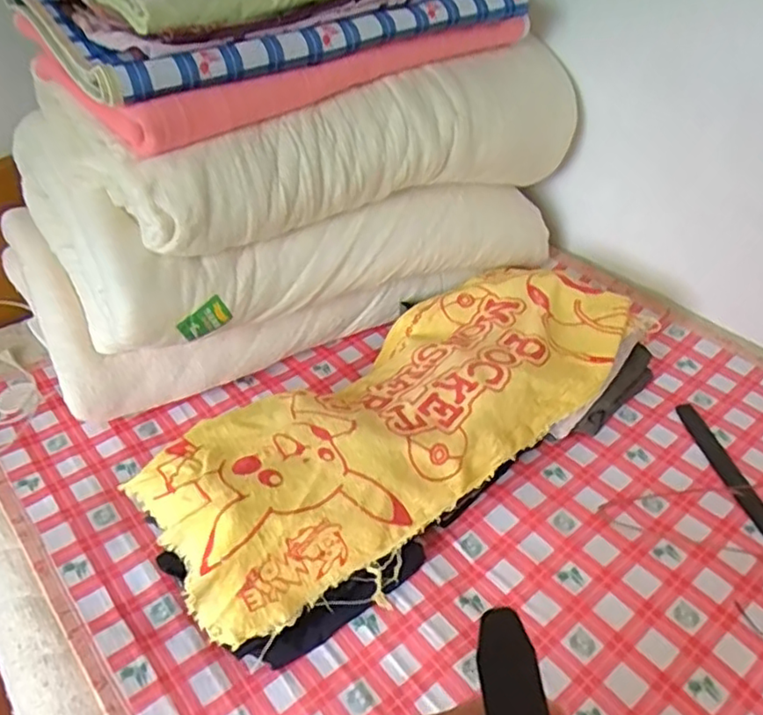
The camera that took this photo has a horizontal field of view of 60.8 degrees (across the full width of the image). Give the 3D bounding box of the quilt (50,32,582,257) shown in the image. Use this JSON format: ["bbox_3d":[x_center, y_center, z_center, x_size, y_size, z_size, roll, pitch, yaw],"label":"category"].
[{"bbox_3d":[-0.063,-0.397,1.162,0.845,0.204,0.368,-25,46,-25],"label":"quilt"}]

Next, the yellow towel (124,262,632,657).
[{"bbox_3d":[0.039,0.071,1.014,0.838,0.119,0.357,-33,50,-32],"label":"yellow towel"}]

